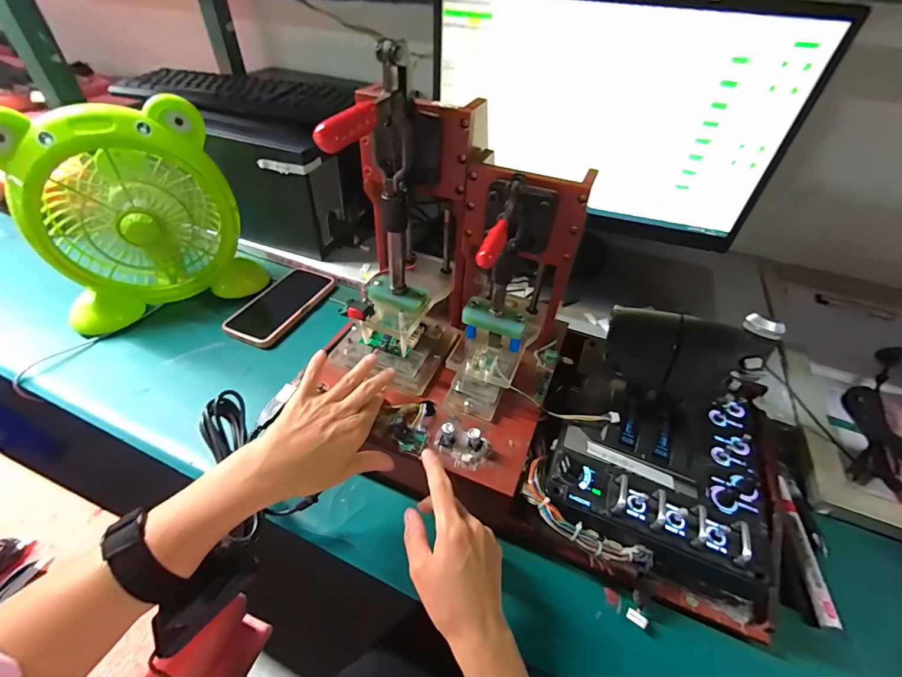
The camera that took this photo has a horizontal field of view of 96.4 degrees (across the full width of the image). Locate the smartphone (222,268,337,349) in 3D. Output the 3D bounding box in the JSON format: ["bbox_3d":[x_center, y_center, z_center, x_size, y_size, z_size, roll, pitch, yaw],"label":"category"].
[{"bbox_3d":[-0.262,-0.054,0.619,0.089,0.012,0.168,18,45,15],"label":"smartphone"}]

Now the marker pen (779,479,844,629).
[{"bbox_3d":[0.345,0.199,0.396,0.017,0.013,0.146,12,44,9],"label":"marker pen"}]

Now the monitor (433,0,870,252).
[{"bbox_3d":[0.222,-0.319,0.602,0.486,0.302,0.049,15,44,12],"label":"monitor"}]

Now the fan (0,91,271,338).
[{"bbox_3d":[-0.439,-0.183,0.569,0.231,0.264,0.150,-23,49,-25],"label":"fan"}]

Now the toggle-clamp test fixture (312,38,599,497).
[{"bbox_3d":[0.003,-0.052,0.352,0.204,0.261,0.197,18,45,15],"label":"toggle-clamp test fixture"}]

